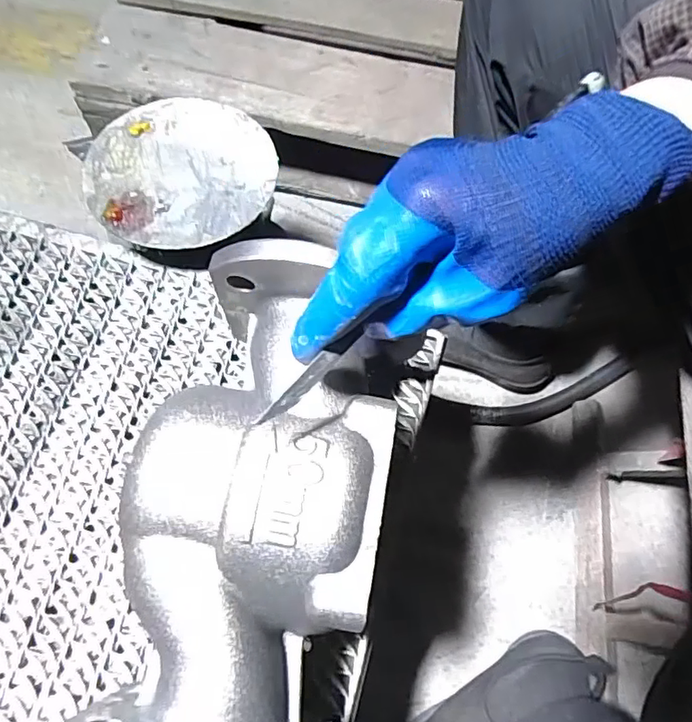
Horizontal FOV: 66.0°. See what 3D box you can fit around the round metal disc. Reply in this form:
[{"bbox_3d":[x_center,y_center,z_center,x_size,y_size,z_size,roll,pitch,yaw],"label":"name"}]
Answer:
[{"bbox_3d":[-0.145,-0.170,0.473,0.161,0.011,0.158,1,67,-2],"label":"round metal disc"}]

